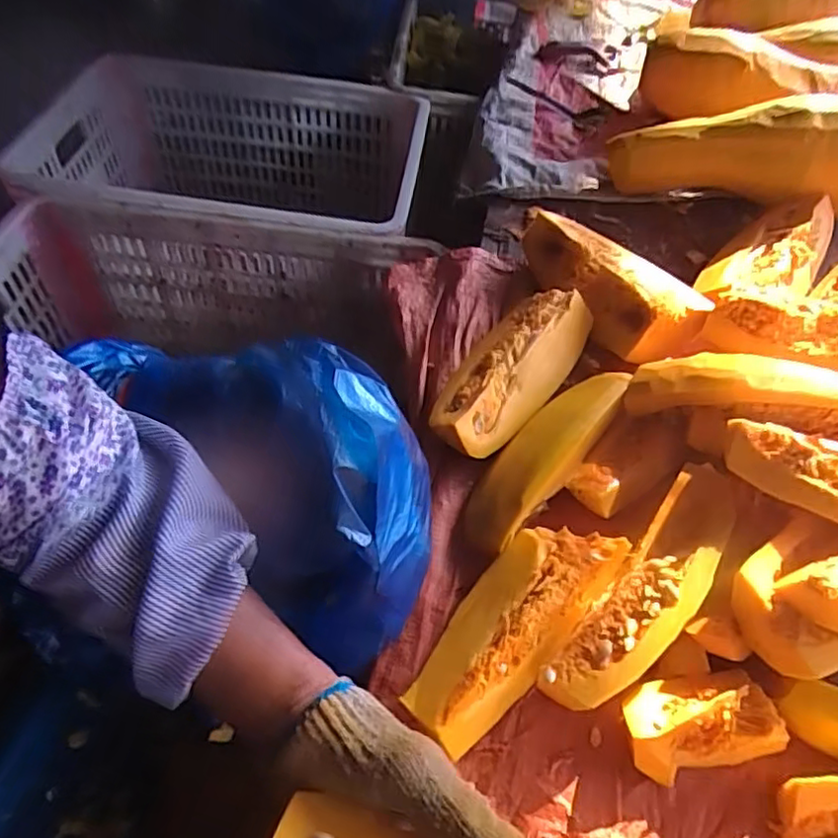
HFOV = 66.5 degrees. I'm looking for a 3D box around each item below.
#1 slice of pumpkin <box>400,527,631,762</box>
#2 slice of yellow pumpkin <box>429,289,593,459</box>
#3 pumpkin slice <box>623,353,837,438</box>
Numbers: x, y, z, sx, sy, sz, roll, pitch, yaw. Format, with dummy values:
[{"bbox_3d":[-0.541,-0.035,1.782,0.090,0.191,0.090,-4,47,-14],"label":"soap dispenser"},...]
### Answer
[{"bbox_3d":[0.063,0.135,0.428,0.067,0.035,0.176,38,60,23],"label":"slice of pumpkin"},{"bbox_3d":[0.078,-0.043,0.556,0.077,0.040,0.185,32,57,20],"label":"slice of yellow pumpkin"},{"bbox_3d":[0.256,-0.022,0.482,0.184,0.045,0.044,10,50,29],"label":"pumpkin slice"}]

